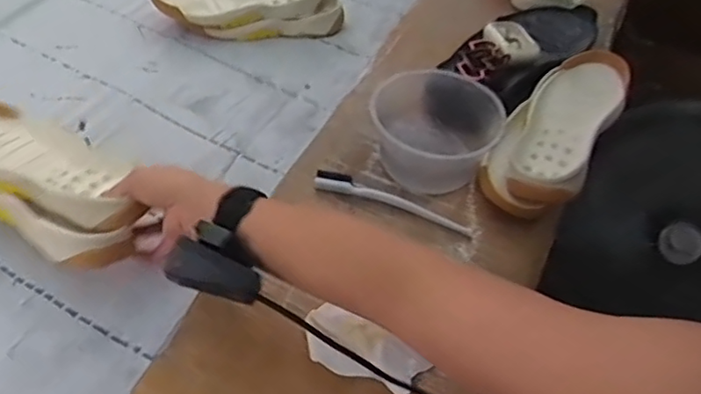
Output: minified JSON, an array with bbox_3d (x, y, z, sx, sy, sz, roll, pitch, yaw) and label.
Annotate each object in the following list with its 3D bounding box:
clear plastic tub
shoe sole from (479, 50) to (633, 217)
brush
[{"bbox_3d":[0.083,-0.061,0.656,0.121,0.083,0.124,3,50,-3],"label":"clear plastic tub"},{"bbox_3d":[0.230,-0.078,0.691,0.104,0.076,0.248,29,53,18],"label":"shoe sole"},{"bbox_3d":[0.046,0.004,0.641,0.170,0.017,0.026,19,51,10],"label":"brush"}]

